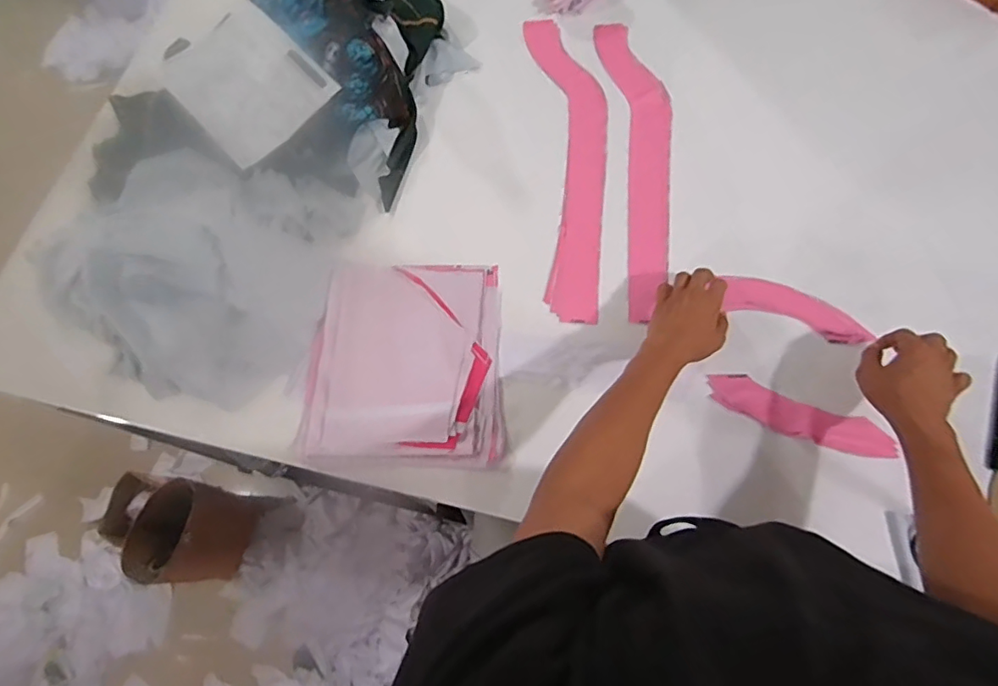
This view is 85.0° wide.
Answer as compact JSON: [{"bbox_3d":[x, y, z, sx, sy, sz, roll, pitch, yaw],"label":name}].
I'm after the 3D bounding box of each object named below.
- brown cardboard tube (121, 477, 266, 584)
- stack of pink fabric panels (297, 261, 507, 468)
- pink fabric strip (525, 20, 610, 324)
[{"bbox_3d":[-0.723,0.452,1.294,0.161,0.232,0.220,13,70,8],"label":"brown cardboard tube"},{"bbox_3d":[-0.122,0.016,0.706,0.249,0.032,0.274,0,69,3],"label":"stack of pink fabric panels"},{"bbox_3d":[0.110,-0.285,0.818,0.109,0.005,0.533,-1,69,2],"label":"pink fabric strip"}]

